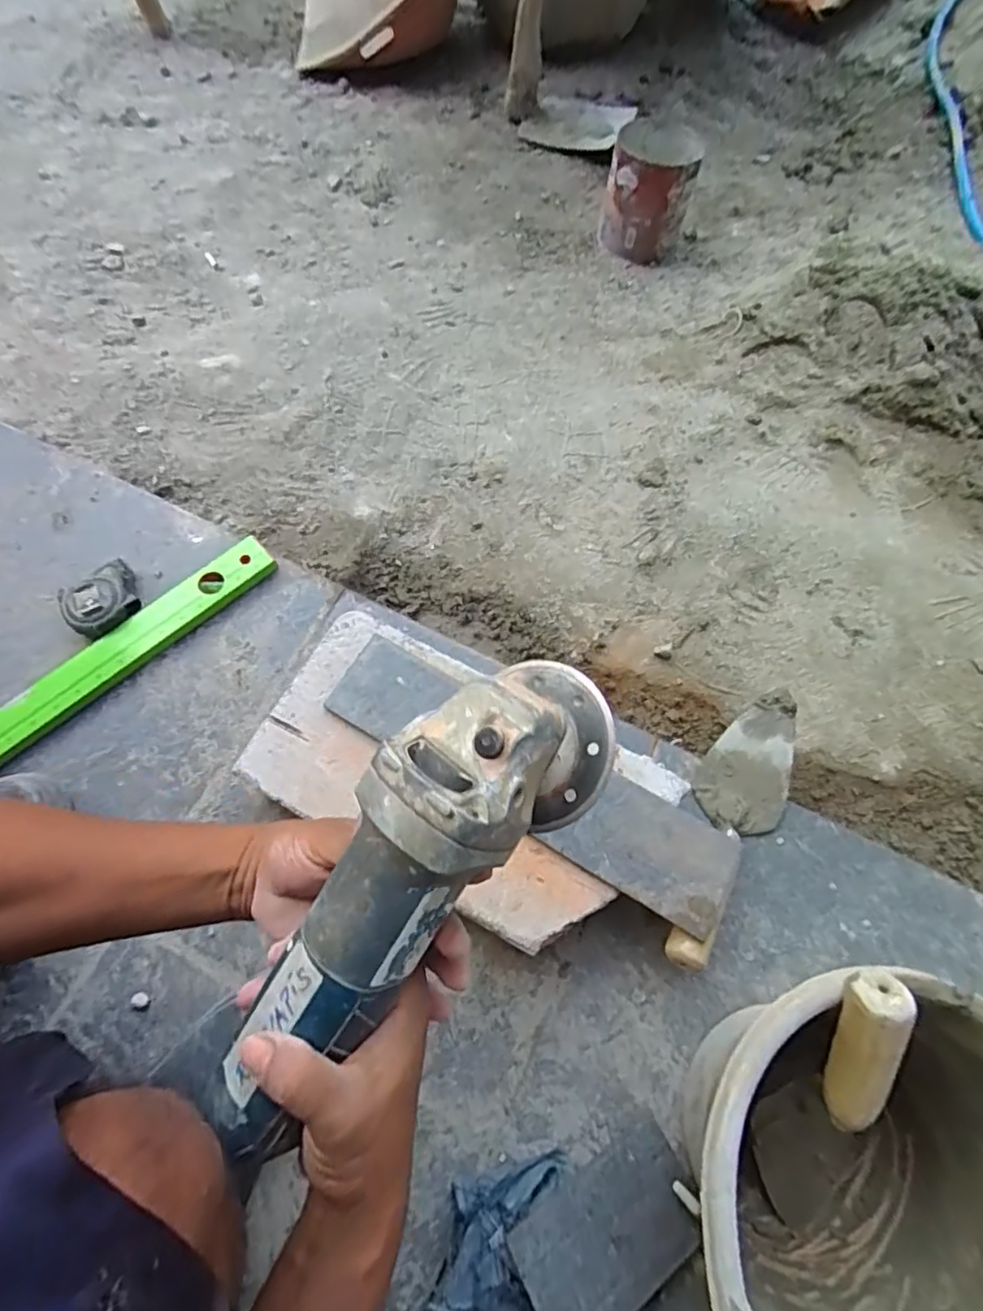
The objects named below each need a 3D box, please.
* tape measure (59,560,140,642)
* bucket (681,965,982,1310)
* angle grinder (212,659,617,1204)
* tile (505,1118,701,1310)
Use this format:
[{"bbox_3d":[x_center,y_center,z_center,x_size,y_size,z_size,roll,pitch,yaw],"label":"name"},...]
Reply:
[{"bbox_3d":[-0.439,-0.059,0.665,0.079,0.036,0.075,-30,72,-12],"label":"tape measure"},{"bbox_3d":[0.257,0.378,0.413,0.257,0.241,0.269,0,70,-1],"label":"bucket"},{"bbox_3d":[-0.040,0.108,0.280,0.084,0.077,0.270,37,79,15],"label":"angle grinder"},{"bbox_3d":[0.097,0.463,0.466,0.151,0.013,0.090,-16,61,-25],"label":"tile"}]

